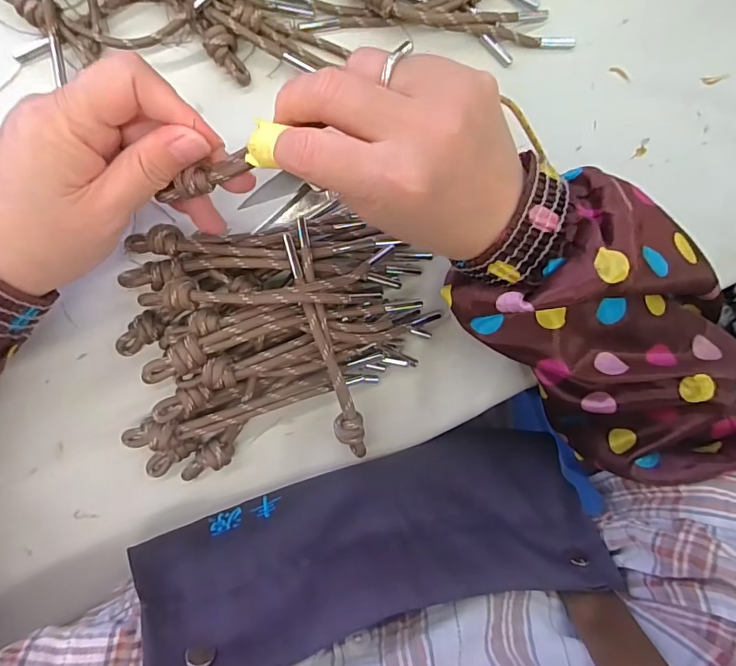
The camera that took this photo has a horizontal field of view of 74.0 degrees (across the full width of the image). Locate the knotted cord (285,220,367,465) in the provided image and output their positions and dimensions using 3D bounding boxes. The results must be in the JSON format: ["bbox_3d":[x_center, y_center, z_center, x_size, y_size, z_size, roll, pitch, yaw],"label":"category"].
[{"bbox_3d":[-0.022,0.007,0.266,0.015,0.020,0.133,-15,96,-7],"label":"knotted cord"}]

